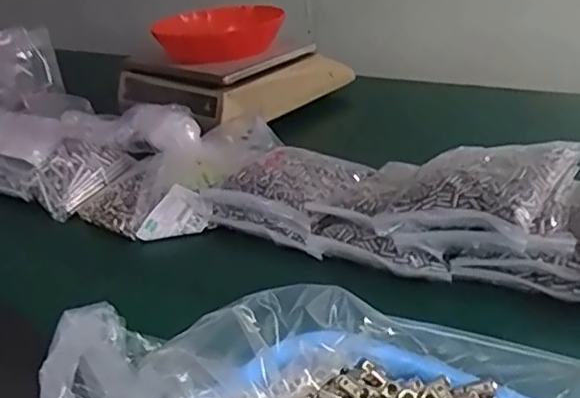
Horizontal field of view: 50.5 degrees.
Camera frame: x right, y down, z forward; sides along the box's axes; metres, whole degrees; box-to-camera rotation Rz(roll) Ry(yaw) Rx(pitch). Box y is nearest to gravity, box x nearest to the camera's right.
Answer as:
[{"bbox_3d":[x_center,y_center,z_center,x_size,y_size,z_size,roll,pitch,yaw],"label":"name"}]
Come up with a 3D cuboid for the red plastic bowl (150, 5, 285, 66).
[{"bbox_3d":[-0.112,-0.272,1.010,0.203,0.059,0.125,-5,26,2],"label":"red plastic bowl"}]

